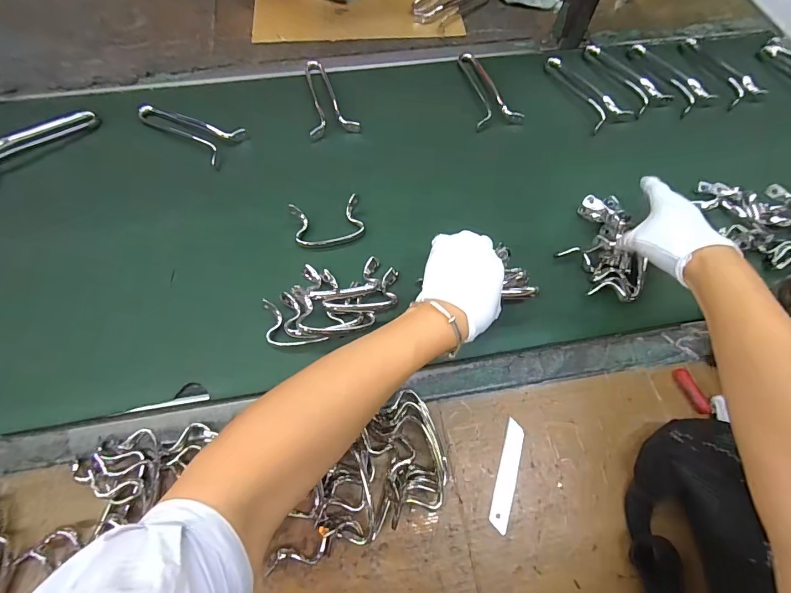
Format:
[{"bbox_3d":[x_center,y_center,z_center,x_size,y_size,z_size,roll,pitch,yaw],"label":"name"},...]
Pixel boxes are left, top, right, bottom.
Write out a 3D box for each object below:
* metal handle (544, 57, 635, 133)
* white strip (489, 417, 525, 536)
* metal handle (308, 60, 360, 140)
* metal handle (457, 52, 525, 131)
[{"bbox_3d":[0.293,-0.327,0.618,0.067,0.016,0.155,-26,70,-14],"label":"metal handle"},{"bbox_3d":[0.113,0.178,0.394,0.019,0.004,0.103,17,67,6],"label":"white strip"},{"bbox_3d":[-0.101,-0.305,0.598,0.071,0.018,0.169,-10,67,-6],"label":"metal handle"},{"bbox_3d":[0.136,-0.325,0.615,0.072,0.023,0.156,-13,67,-7],"label":"metal handle"}]

